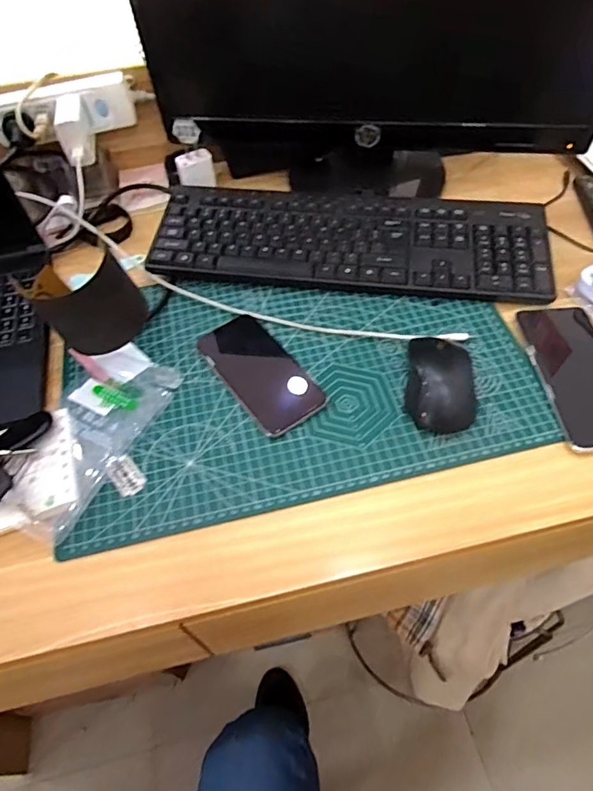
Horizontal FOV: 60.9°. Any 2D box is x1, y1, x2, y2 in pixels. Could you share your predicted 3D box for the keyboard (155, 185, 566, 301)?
[{"bbox_3d":[0.058,-0.180,0.573,0.428,0.020,0.140,6,62,7],"label":"keyboard"}]

